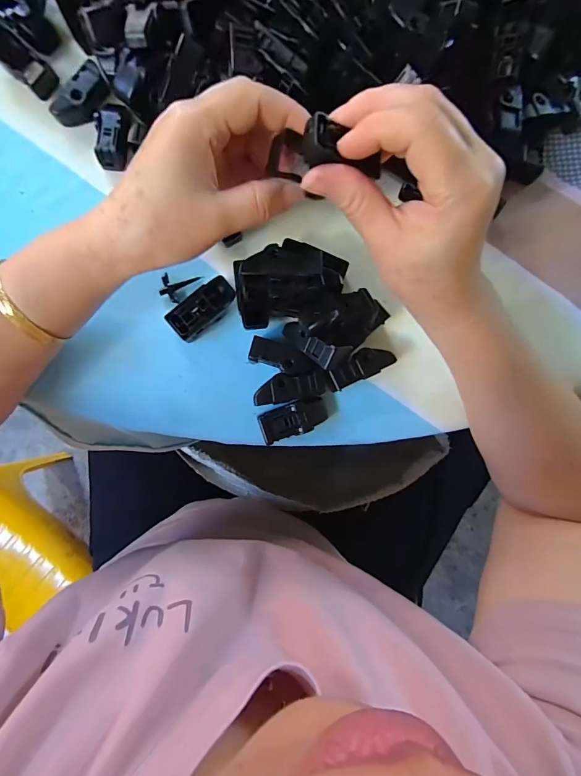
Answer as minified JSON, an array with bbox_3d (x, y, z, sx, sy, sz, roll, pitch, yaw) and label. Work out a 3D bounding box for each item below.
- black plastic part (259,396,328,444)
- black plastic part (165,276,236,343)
[{"bbox_3d":[0.003,0.022,0.277,0.048,0.019,0.021,-19,88,-6],"label":"black plastic part"},{"bbox_3d":[-0.061,-0.055,0.275,0.048,0.017,0.022,-38,90,-6],"label":"black plastic part"}]

